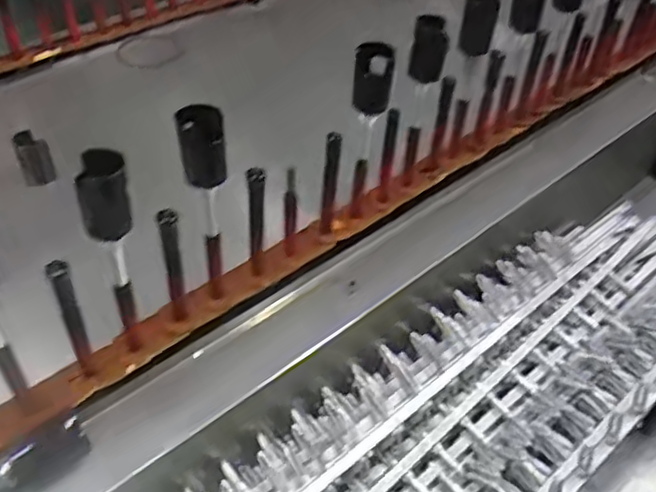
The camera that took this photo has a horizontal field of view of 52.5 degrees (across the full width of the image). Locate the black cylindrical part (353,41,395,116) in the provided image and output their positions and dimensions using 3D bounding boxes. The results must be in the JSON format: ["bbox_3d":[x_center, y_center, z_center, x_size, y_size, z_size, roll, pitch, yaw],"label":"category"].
[{"bbox_3d":[0.049,-0.180,0.715,0.040,0.074,0.030,10,43,4],"label":"black cylindrical part"}]

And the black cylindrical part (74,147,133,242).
[{"bbox_3d":[-0.184,-0.042,0.547,0.039,0.065,0.041,4,43,-3],"label":"black cylindrical part"}]

